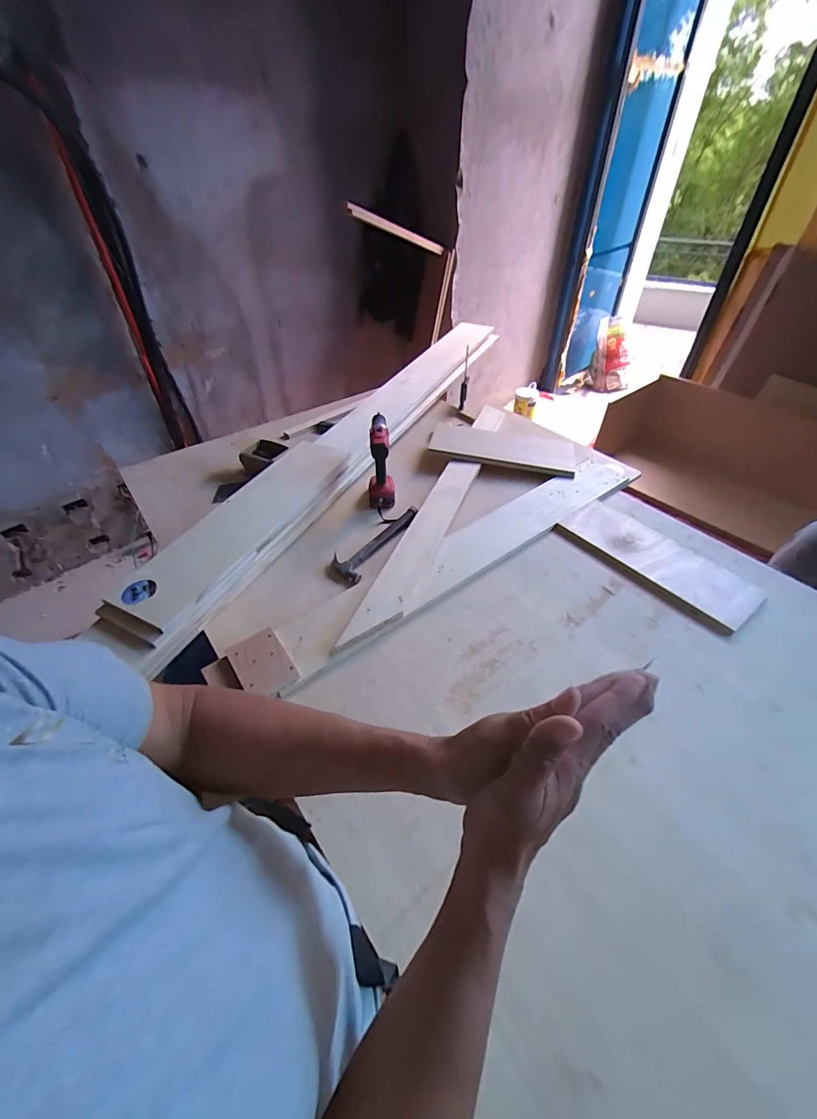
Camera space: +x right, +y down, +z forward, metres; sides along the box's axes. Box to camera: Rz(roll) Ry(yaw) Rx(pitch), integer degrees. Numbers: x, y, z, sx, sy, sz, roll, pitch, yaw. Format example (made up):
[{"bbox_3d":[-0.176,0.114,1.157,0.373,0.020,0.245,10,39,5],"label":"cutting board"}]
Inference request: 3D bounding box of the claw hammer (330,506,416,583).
[{"bbox_3d":[-0.097,-0.056,1.179,0.108,0.025,0.309,21,48,21],"label":"claw hammer"}]

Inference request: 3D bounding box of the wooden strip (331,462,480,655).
[{"bbox_3d":[0.038,-0.057,1.149,0.116,0.024,0.753,15,46,16],"label":"wooden strip"}]

